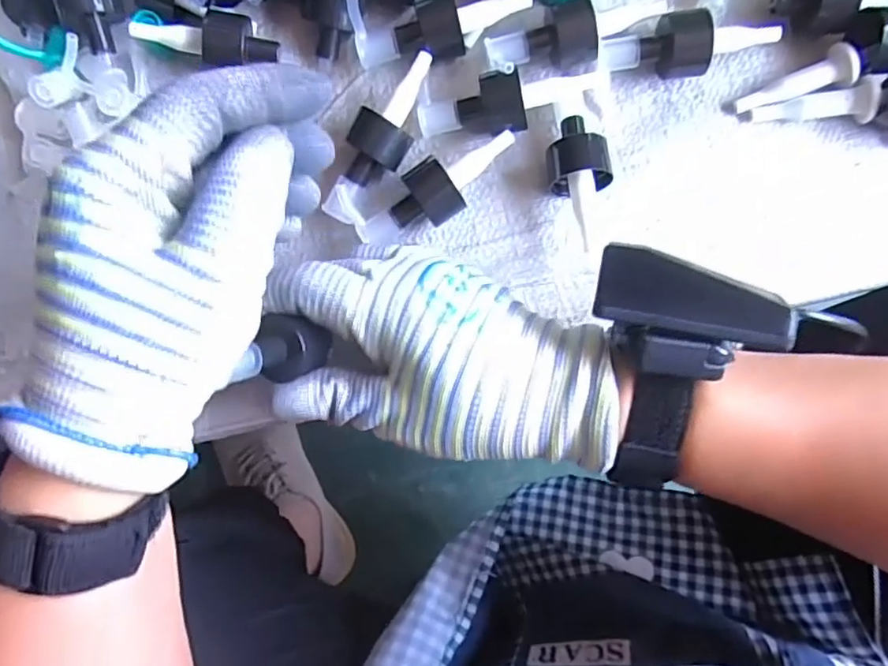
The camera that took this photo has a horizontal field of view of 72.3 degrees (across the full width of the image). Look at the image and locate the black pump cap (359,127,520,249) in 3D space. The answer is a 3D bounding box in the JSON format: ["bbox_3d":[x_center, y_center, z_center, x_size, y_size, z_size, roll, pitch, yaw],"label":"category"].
[{"bbox_3d":[-0.003,-0.071,0.307,0.088,0.024,0.027,-37,83,-2],"label":"black pump cap"}]

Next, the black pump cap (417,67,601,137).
[{"bbox_3d":[0.033,-0.114,0.303,0.090,0.029,0.026,-8,83,2],"label":"black pump cap"}]

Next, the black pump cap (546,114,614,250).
[{"bbox_3d":[0.068,-0.075,0.306,0.030,0.023,0.065,-12,83,2],"label":"black pump cap"}]

